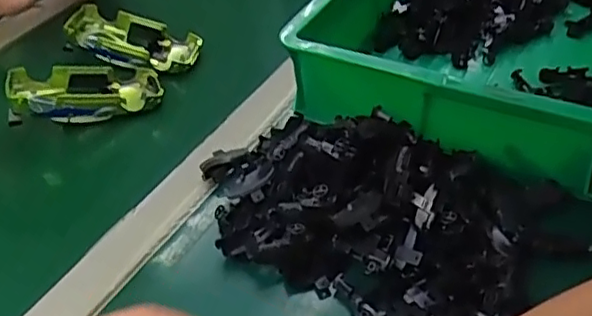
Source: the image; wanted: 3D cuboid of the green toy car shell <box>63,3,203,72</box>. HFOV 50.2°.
[{"bbox_3d":[-0.166,-0.117,0.635,0.137,0.039,0.063,5,39,10],"label":"green toy car shell"}]

